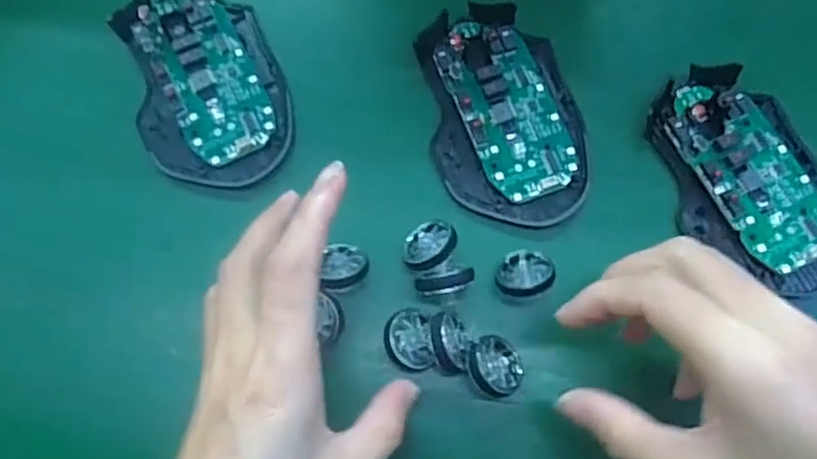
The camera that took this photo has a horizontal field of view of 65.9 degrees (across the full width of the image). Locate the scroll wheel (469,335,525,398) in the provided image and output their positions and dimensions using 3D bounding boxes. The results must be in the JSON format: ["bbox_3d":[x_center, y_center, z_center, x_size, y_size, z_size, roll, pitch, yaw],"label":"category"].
[{"bbox_3d":[0.039,0.059,0.274,0.027,0.005,0.025,8,66,-17],"label":"scroll wheel"}]

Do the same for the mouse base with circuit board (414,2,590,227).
[{"bbox_3d":[0.047,-0.058,0.310,0.070,0.019,0.113,-10,74,-5],"label":"mouse base with circuit board"}]

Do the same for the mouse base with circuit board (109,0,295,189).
[{"bbox_3d":[-0.101,-0.073,0.313,0.070,0.026,0.112,-19,75,-7],"label":"mouse base with circuit board"}]

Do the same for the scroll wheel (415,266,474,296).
[{"bbox_3d":[0.016,0.025,0.285,0.026,0.020,0.010,-11,74,-5],"label":"scroll wheel"}]

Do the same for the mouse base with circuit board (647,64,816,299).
[{"bbox_3d":[0.162,-0.025,0.298,0.070,0.013,0.113,-24,75,-8],"label":"mouse base with circuit board"}]

